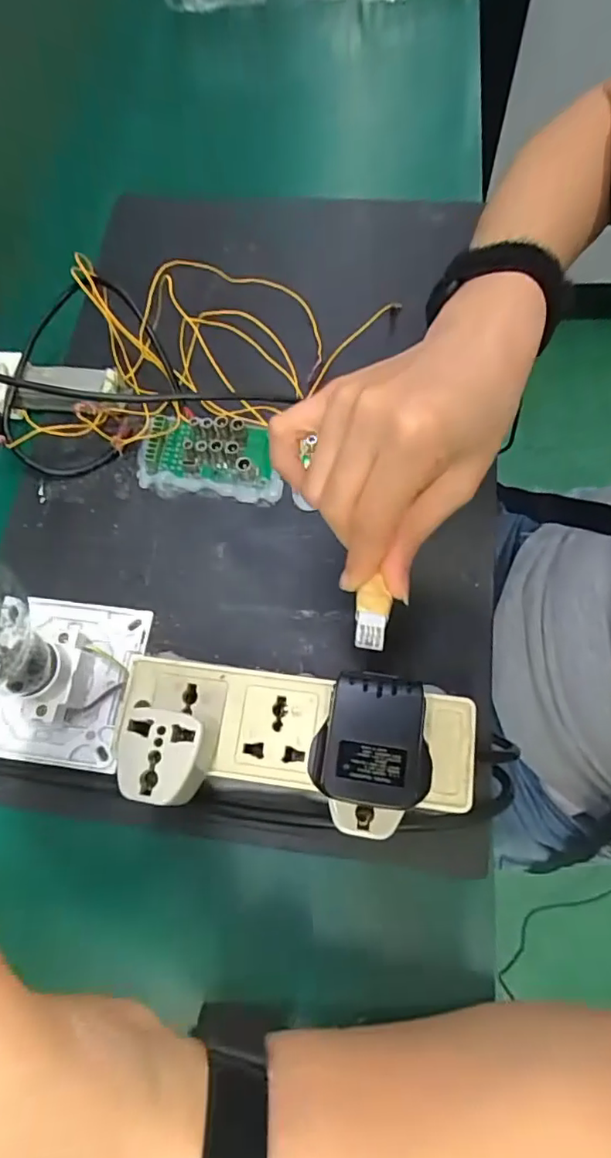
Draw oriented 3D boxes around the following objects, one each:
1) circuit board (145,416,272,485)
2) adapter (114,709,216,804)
[{"bbox_3d":[-0.062,-0.082,0.347,0.083,0.022,0.040,8,70,7],"label":"circuit board"},{"bbox_3d":[-0.063,0.079,0.254,0.034,0.030,0.037,8,70,7],"label":"adapter"}]

